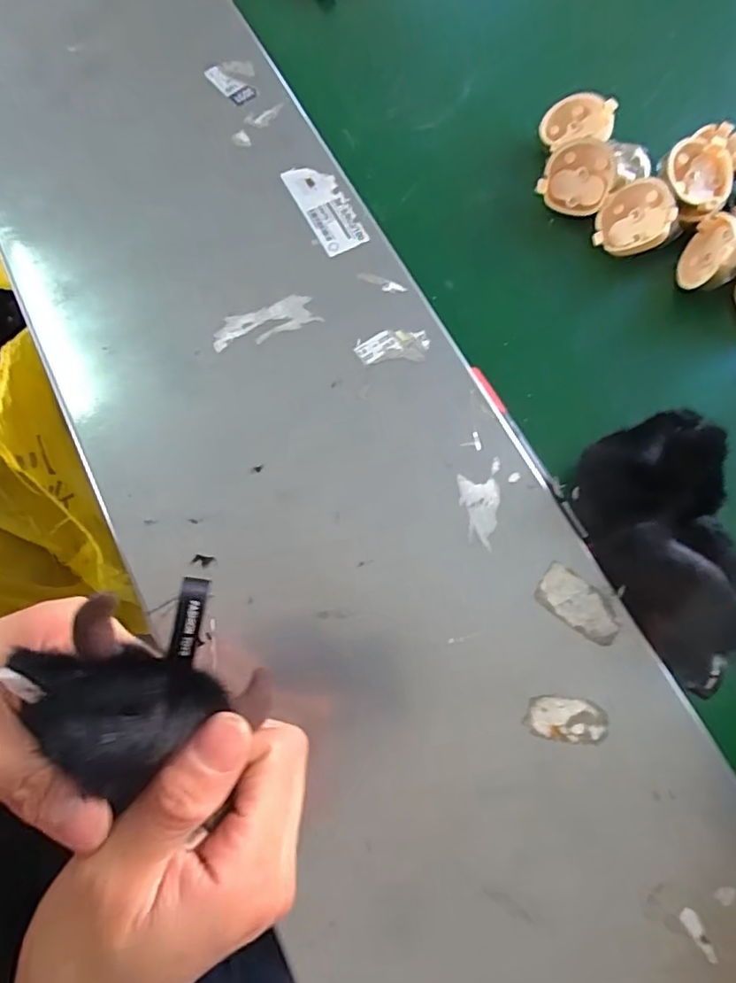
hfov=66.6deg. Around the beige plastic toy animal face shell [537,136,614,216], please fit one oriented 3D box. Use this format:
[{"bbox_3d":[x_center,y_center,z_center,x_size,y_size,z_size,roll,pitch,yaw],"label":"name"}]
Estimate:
[{"bbox_3d":[0.153,-0.230,0.409,0.047,0.047,0.016,21,35,5],"label":"beige plastic toy animal face shell"}]

